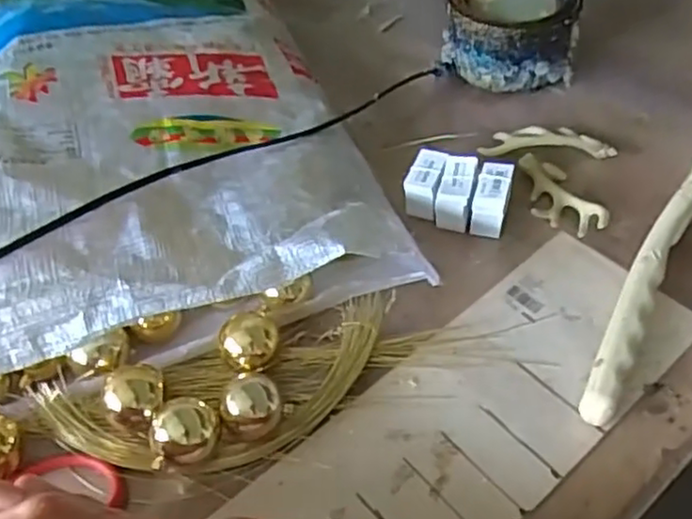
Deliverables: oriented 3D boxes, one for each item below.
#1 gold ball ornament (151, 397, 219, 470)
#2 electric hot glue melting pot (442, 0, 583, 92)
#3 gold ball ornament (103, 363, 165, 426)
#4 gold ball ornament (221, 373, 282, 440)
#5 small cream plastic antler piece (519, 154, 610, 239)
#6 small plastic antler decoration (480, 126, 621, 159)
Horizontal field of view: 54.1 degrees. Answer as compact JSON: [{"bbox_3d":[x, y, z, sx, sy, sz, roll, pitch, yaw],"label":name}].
[{"bbox_3d":[-0.087,0.099,0.378,0.033,0.037,0.036,-5,49,-1],"label":"gold ball ornament"},{"bbox_3d":[0.148,-0.205,0.607,0.112,0.067,0.108,-1,49,2],"label":"electric hot glue melting pot"},{"bbox_3d":[-0.119,0.078,0.392,0.030,0.032,0.037,-4,49,-1],"label":"gold ball ornament"},{"bbox_3d":[-0.053,0.085,0.388,0.032,0.030,0.030,-1,49,2],"label":"gold ball ornament"},{"bbox_3d":[0.153,-0.047,0.494,0.039,0.025,0.092,-10,49,-5],"label":"small cream plastic antler piece"},{"bbox_3d":[0.160,-0.093,0.535,0.101,0.024,0.018,6,50,8],"label":"small plastic antler decoration"}]

